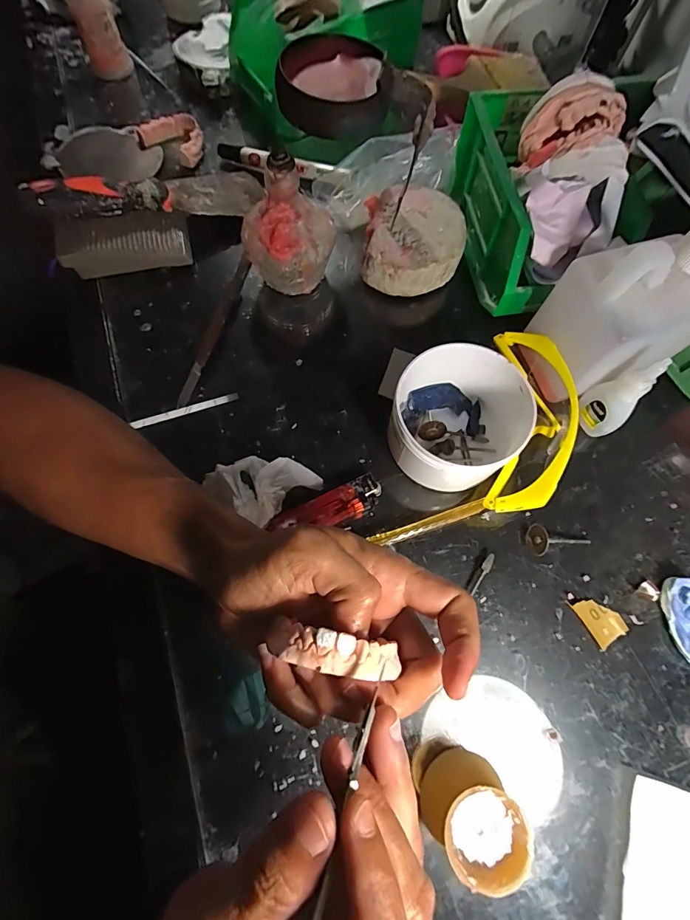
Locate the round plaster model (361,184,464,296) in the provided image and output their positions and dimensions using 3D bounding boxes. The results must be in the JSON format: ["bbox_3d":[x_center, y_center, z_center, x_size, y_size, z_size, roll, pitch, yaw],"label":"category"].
[{"bbox_3d":[0.060,-0.192,0.371,0.082,0.042,0.085,0,71,-1],"label":"round plaster model"}]

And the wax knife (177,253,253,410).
[{"bbox_3d":[-0.109,-0.114,0.354,0.011,0.009,0.153,16,71,4],"label":"wax knife"}]

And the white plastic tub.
[{"bbox_3d":[0.082,-0.029,0.301,0.100,0.062,0.089,-40,76,-13],"label":"white plastic tub"}]

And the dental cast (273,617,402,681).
[{"bbox_3d":[-0.003,0.081,0.172,0.054,0.019,0.014,14,71,-3],"label":"dental cast"}]

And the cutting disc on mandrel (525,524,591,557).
[{"bbox_3d":[0.154,0.058,0.302,0.049,0.019,0.021,2,70,-15],"label":"cutting disc on mandrel"}]

